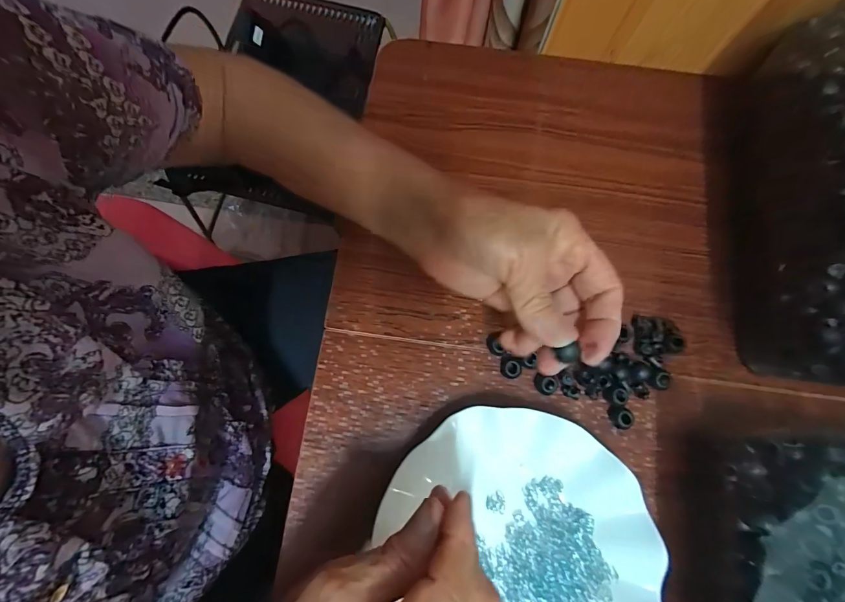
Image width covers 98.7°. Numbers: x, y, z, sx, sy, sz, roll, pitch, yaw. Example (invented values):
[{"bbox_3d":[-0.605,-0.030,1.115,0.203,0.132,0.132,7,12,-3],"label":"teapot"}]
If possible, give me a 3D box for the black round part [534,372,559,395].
[{"bbox_3d":[0.093,0.063,0.273,0.017,0.011,0.015,1,78,0],"label":"black round part"}]

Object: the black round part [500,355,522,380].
[{"bbox_3d":[0.066,0.051,0.276,0.017,0.012,0.014,27,79,5],"label":"black round part"}]

